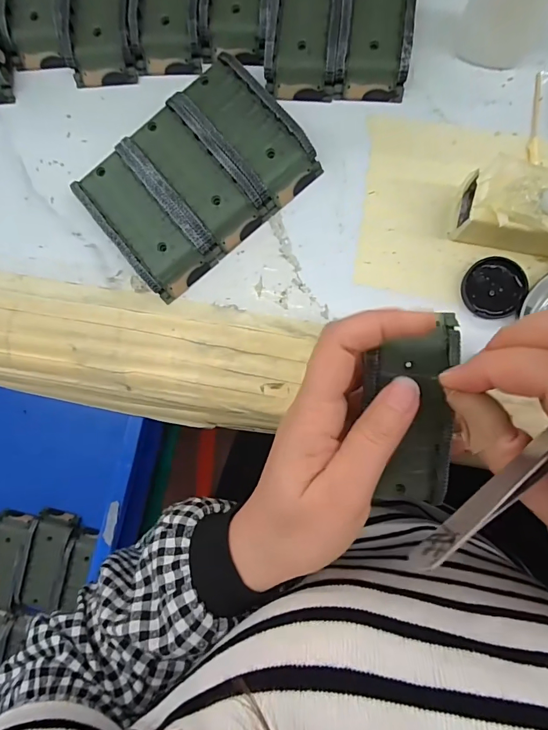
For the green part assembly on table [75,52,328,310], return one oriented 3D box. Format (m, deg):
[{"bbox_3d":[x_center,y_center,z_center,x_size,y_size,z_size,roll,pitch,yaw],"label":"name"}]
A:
[{"bbox_3d":[-0.050,-0.118,0.260,0.127,0.019,0.094,-40,85,2],"label":"green part assembly on table"}]

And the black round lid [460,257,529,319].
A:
[{"bbox_3d":[0.130,-0.046,0.245,0.034,0.008,0.036,0,88,5],"label":"black round lid"}]

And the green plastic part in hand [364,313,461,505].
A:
[{"bbox_3d":[0.068,0.025,0.206,0.045,0.015,0.092,-1,100,5],"label":"green plastic part in hand"}]

